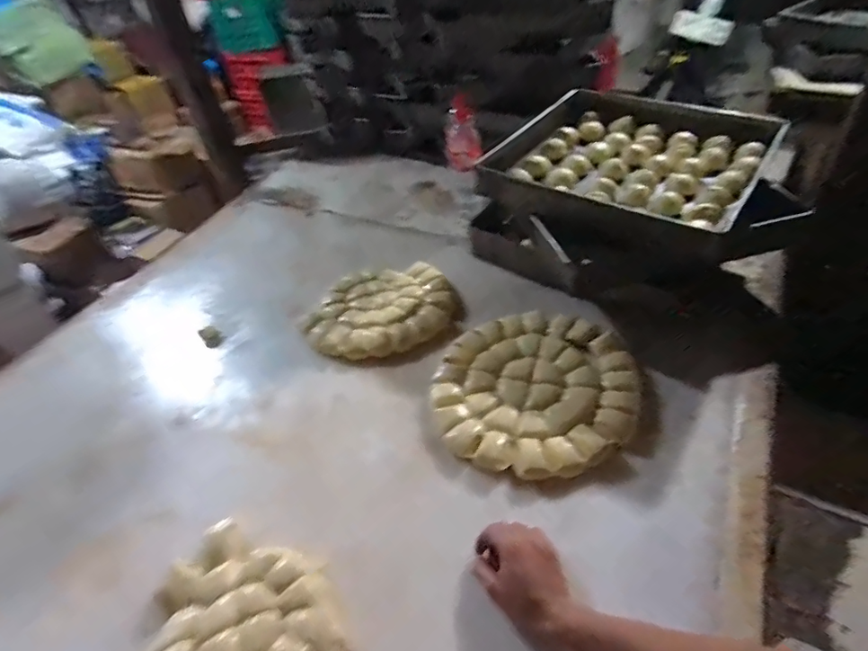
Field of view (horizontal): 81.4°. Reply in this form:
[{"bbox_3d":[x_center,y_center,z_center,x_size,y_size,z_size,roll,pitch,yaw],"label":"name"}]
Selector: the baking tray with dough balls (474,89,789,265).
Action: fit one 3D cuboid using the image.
[{"bbox_3d":[0.379,-0.312,0.958,0.413,0.101,0.447,26,50,28],"label":"baking tray with dough balls"}]

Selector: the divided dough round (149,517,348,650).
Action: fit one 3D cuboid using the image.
[{"bbox_3d":[-0.219,0.340,0.558,0.213,0.033,0.191,22,48,25],"label":"divided dough round"}]

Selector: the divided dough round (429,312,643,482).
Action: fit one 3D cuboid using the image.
[{"bbox_3d":[0.151,0.086,0.762,0.289,0.037,0.295,-2,43,2],"label":"divided dough round"}]

